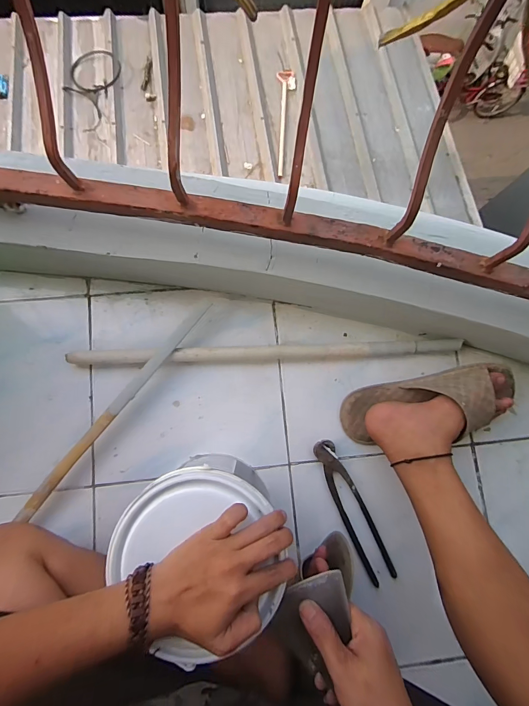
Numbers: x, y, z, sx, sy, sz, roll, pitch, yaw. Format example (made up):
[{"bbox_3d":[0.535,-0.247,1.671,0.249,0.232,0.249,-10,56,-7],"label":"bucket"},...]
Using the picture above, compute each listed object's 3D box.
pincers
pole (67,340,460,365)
[{"bbox_3d":[0.135,0.243,0.552,0.043,0.019,0.227,-25,88,-5],"label":"pincers"},{"bbox_3d":[0.013,-0.001,0.563,0.602,0.031,0.024,-2,83,-5],"label":"pole"}]

